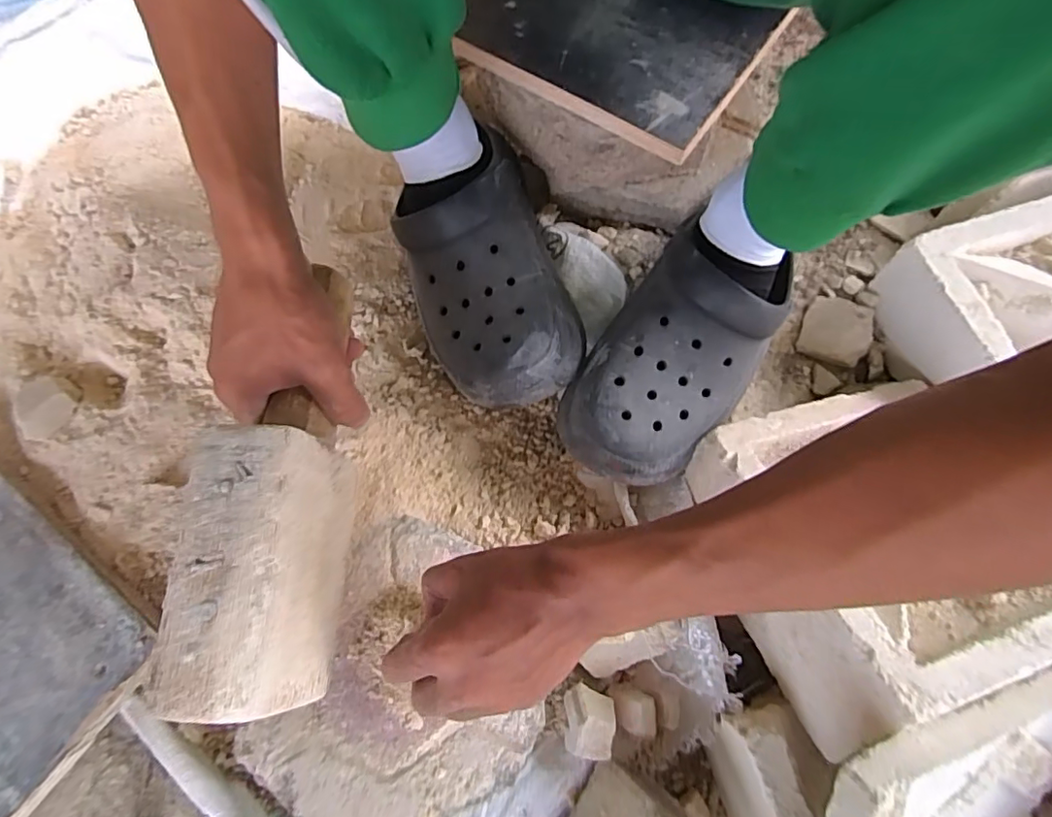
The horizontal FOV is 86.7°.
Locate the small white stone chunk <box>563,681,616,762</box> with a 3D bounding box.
[{"bbox_3d":[0.044,0.217,0.388,0.033,0.024,0.044,2,75,0],"label":"small white stone chunk"}]

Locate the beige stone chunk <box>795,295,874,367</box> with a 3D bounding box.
[{"bbox_3d":[0.273,-0.068,0.491,0.055,0.017,0.059,14,74,25],"label":"beige stone chunk"}]

